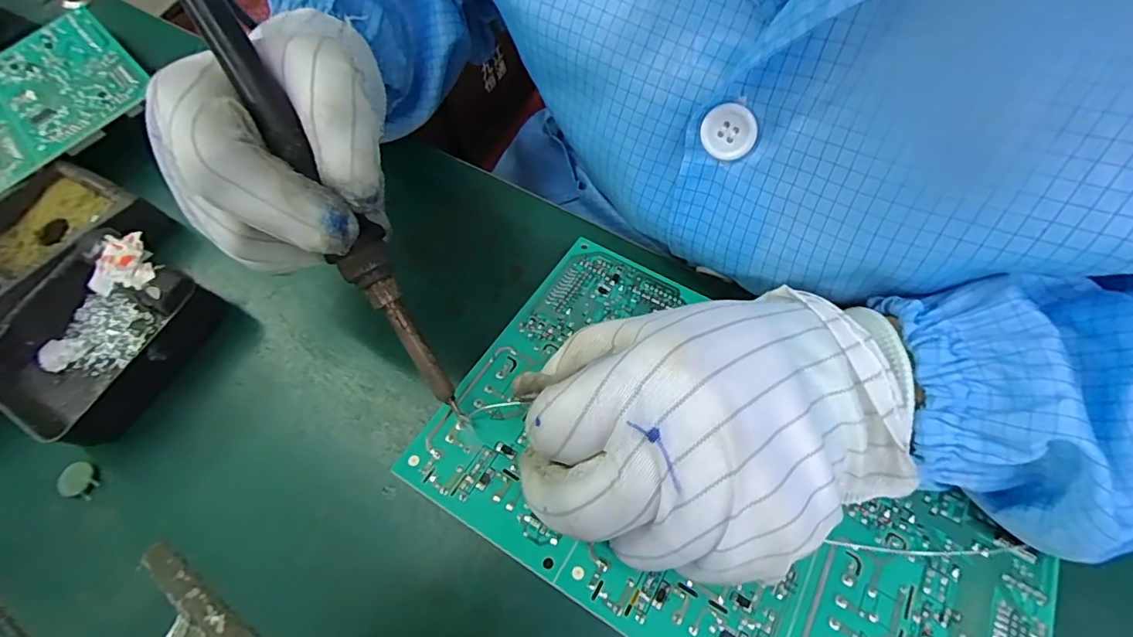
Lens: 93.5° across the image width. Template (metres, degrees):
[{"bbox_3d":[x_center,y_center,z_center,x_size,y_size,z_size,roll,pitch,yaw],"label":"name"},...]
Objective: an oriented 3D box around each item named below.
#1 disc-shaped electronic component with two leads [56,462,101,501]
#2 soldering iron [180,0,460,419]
[{"bbox_3d":[-0.234,0.077,0.255,0.020,0.004,0.016,13,69,11],"label":"disc-shaped electronic component with two leads"},{"bbox_3d":[-0.090,-0.048,0.191,0.018,0.014,0.195,-32,100,-16],"label":"soldering iron"}]

